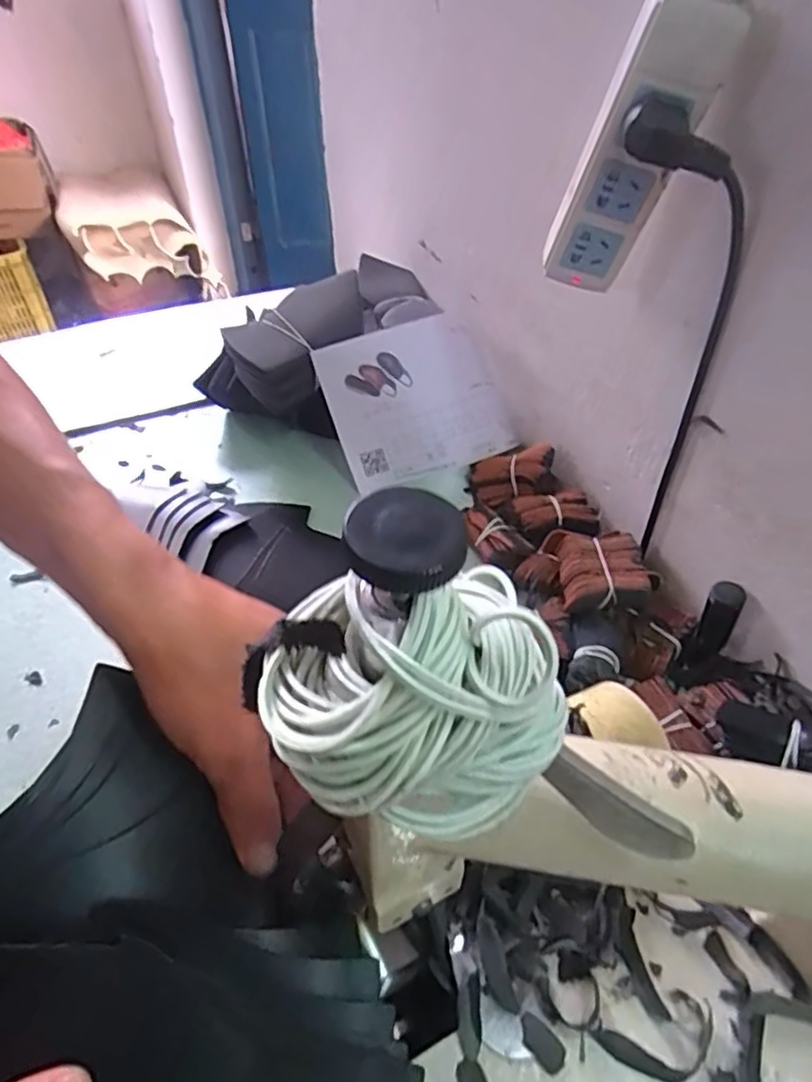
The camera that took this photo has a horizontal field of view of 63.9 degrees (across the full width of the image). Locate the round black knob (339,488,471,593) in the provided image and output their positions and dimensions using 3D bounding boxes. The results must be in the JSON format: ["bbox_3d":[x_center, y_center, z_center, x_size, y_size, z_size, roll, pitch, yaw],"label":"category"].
[{"bbox_3d":[0.000,0.000,0.122,0.023,0.005,0.021,-1,47,1],"label":"round black knob"}]

